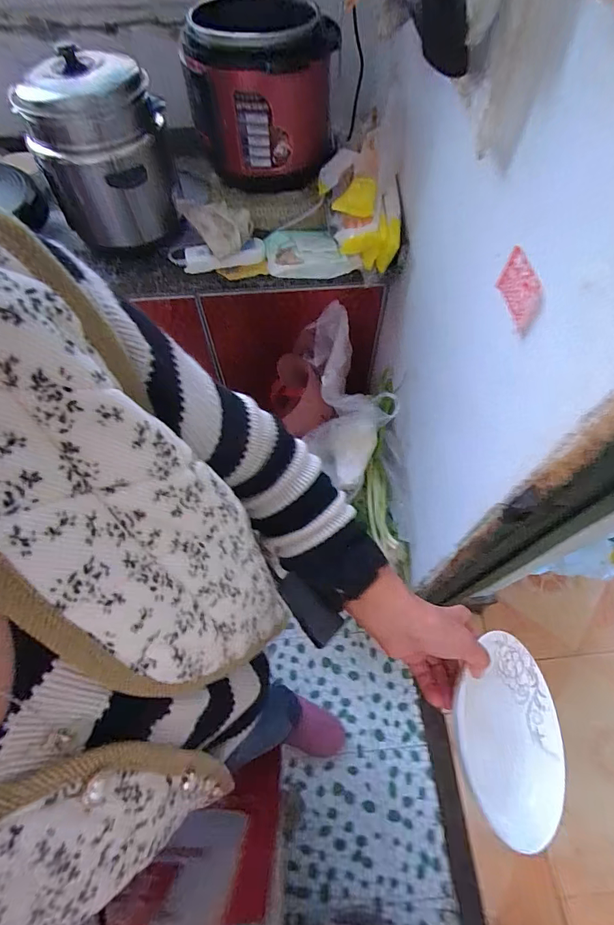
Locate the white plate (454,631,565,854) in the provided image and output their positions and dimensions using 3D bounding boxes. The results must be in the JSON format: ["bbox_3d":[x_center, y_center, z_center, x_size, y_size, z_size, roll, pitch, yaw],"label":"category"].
[{"bbox_3d":[0.213,0.279,0.422,0.161,0.030,0.162,19,52,-26],"label":"white plate"}]

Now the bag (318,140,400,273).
[{"bbox_3d":[0.117,-0.515,0.816,0.123,0.079,0.233,-24,97,-11],"label":"bag"}]

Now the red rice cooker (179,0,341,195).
[{"bbox_3d":[-0.081,-0.706,0.795,0.265,0.237,0.258,-16,62,-7],"label":"red rice cooker"}]

